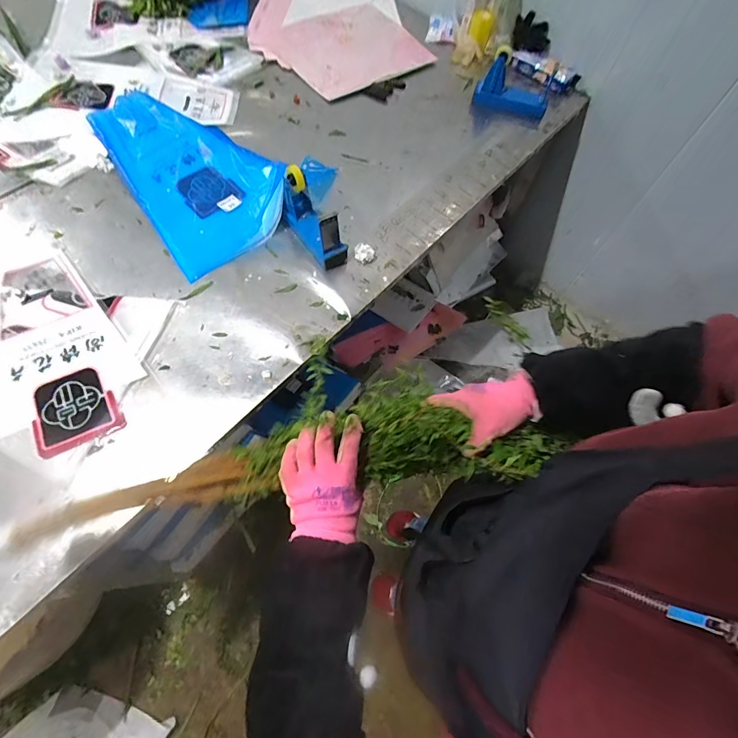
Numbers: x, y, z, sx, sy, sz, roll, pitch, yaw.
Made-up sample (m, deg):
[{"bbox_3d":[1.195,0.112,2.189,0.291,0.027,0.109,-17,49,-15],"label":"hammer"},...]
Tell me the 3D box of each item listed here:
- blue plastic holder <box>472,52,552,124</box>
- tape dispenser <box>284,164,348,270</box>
[{"bbox_3d":[0.413,-0.753,1.078,0.238,0.120,0.094,-4,64,-28],"label":"blue plastic holder"},{"bbox_3d":[-0.112,-0.317,0.831,0.067,0.130,0.169,-33,70,-17],"label":"tape dispenser"}]

